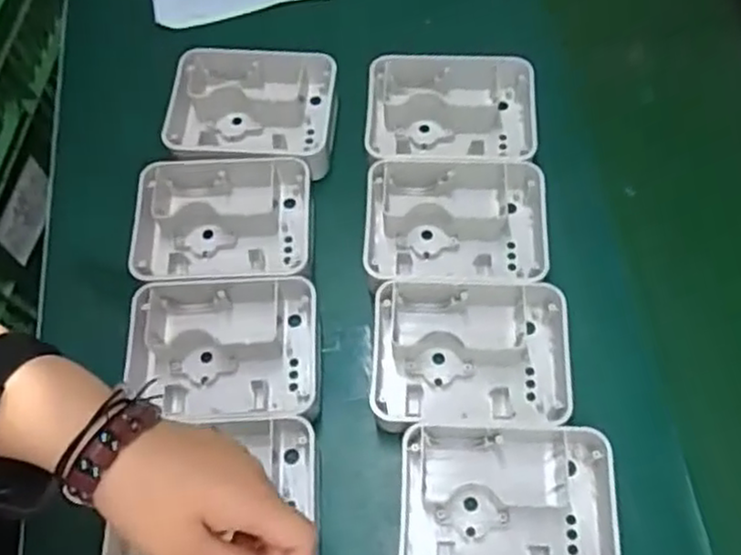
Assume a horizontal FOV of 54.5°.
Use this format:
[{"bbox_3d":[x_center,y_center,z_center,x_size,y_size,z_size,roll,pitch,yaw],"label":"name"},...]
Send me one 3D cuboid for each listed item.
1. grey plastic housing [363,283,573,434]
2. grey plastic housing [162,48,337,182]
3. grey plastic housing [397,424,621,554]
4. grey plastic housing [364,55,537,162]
[{"bbox_3d":[0.069,0.057,0.492,0.133,0.046,0.098,2,65,3],"label":"grey plastic housing"},{"bbox_3d":[-0.096,-0.131,0.579,0.134,0.041,0.106,1,65,3],"label":"grey plastic housing"},{"bbox_3d":[0.087,0.145,0.453,0.134,0.045,0.097,1,65,3],"label":"grey plastic housing"},{"bbox_3d":[0.064,-0.125,0.568,0.130,0.041,0.095,1,65,3],"label":"grey plastic housing"}]

